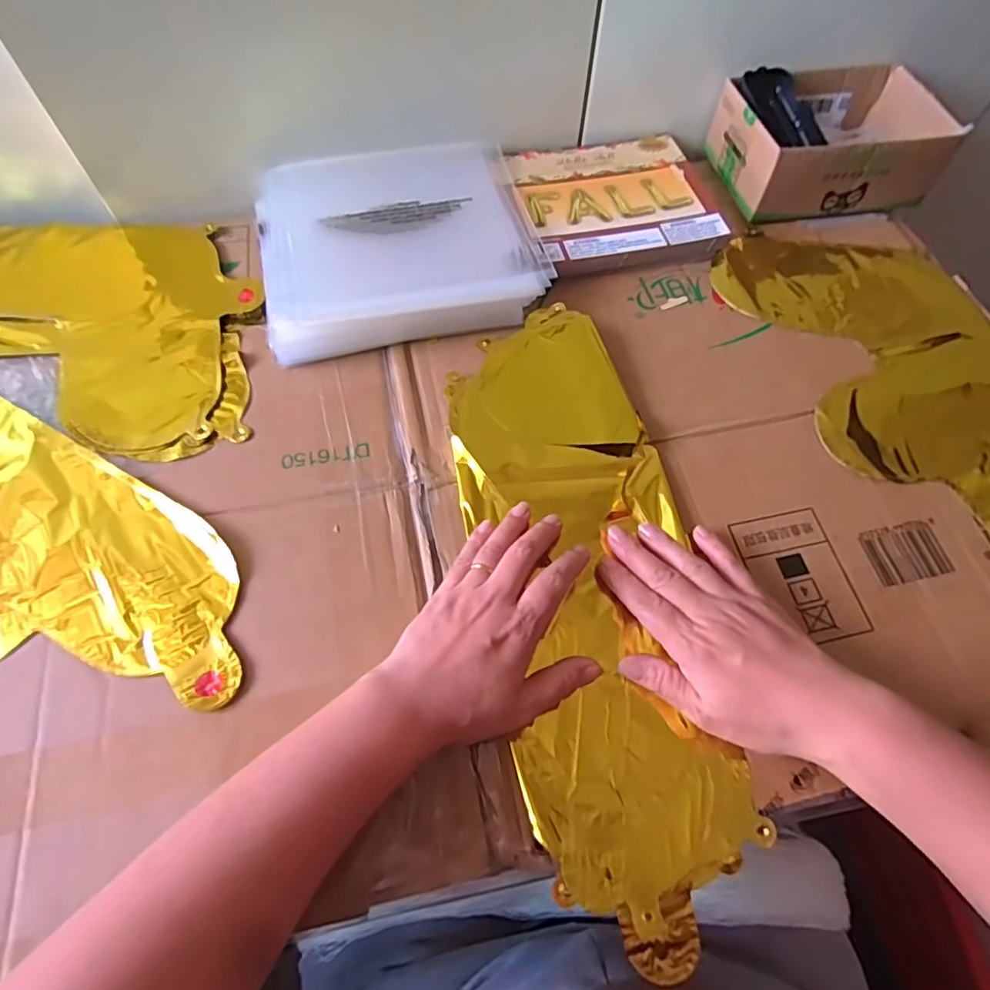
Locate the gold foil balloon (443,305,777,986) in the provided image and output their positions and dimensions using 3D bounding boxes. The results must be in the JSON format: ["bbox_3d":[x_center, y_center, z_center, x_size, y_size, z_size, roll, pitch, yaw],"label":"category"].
[{"bbox_3d":[0.058,0.050,0.389,0.142,0.022,0.426,-7,64,-5],"label":"gold foil balloon"}]

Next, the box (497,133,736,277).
[{"bbox_3d":[0.112,-0.283,0.560,0.179,0.021,0.174,-12,63,-8],"label":"box"}]

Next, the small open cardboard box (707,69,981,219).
[{"bbox_3d":[0.324,-0.348,0.571,0.187,0.070,0.146,-9,62,-6],"label":"small open cardboard box"}]

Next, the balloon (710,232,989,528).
[{"bbox_3d":[0.347,-0.069,0.450,0.200,0.007,0.418,-13,63,-8],"label":"balloon"}]

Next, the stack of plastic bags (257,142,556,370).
[{"bbox_3d":[-0.086,-0.229,0.517,0.230,0.032,0.229,-12,62,-7],"label":"stack of plastic bags"}]

